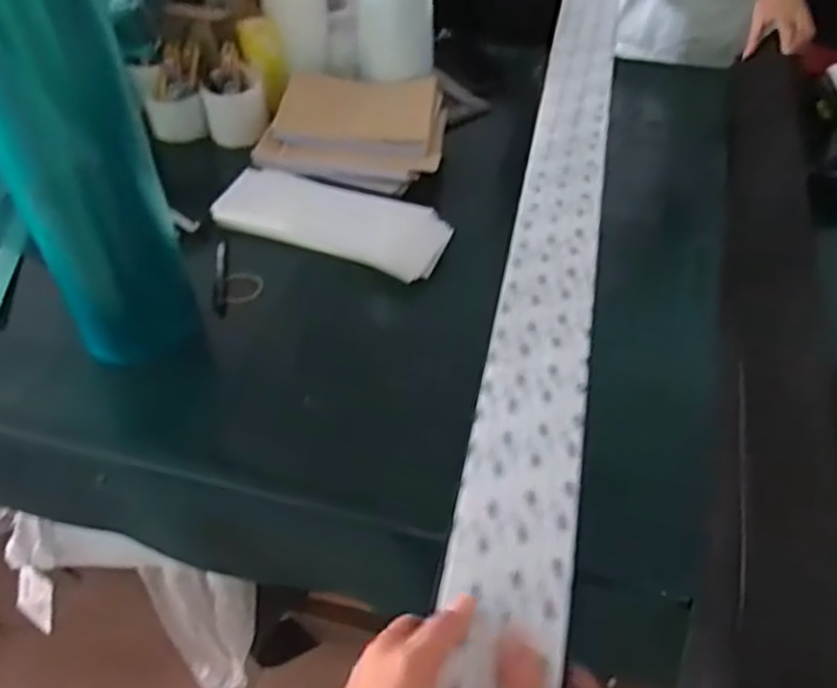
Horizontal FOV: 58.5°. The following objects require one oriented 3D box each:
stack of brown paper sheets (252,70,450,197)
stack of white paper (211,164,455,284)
[{"bbox_3d":[-0.080,-0.302,1.034,0.241,0.056,0.199,11,51,10],"label":"stack of brown paper sheets"},{"bbox_3d":[-0.107,-0.162,0.958,0.298,0.017,0.131,18,52,16],"label":"stack of white paper"}]

